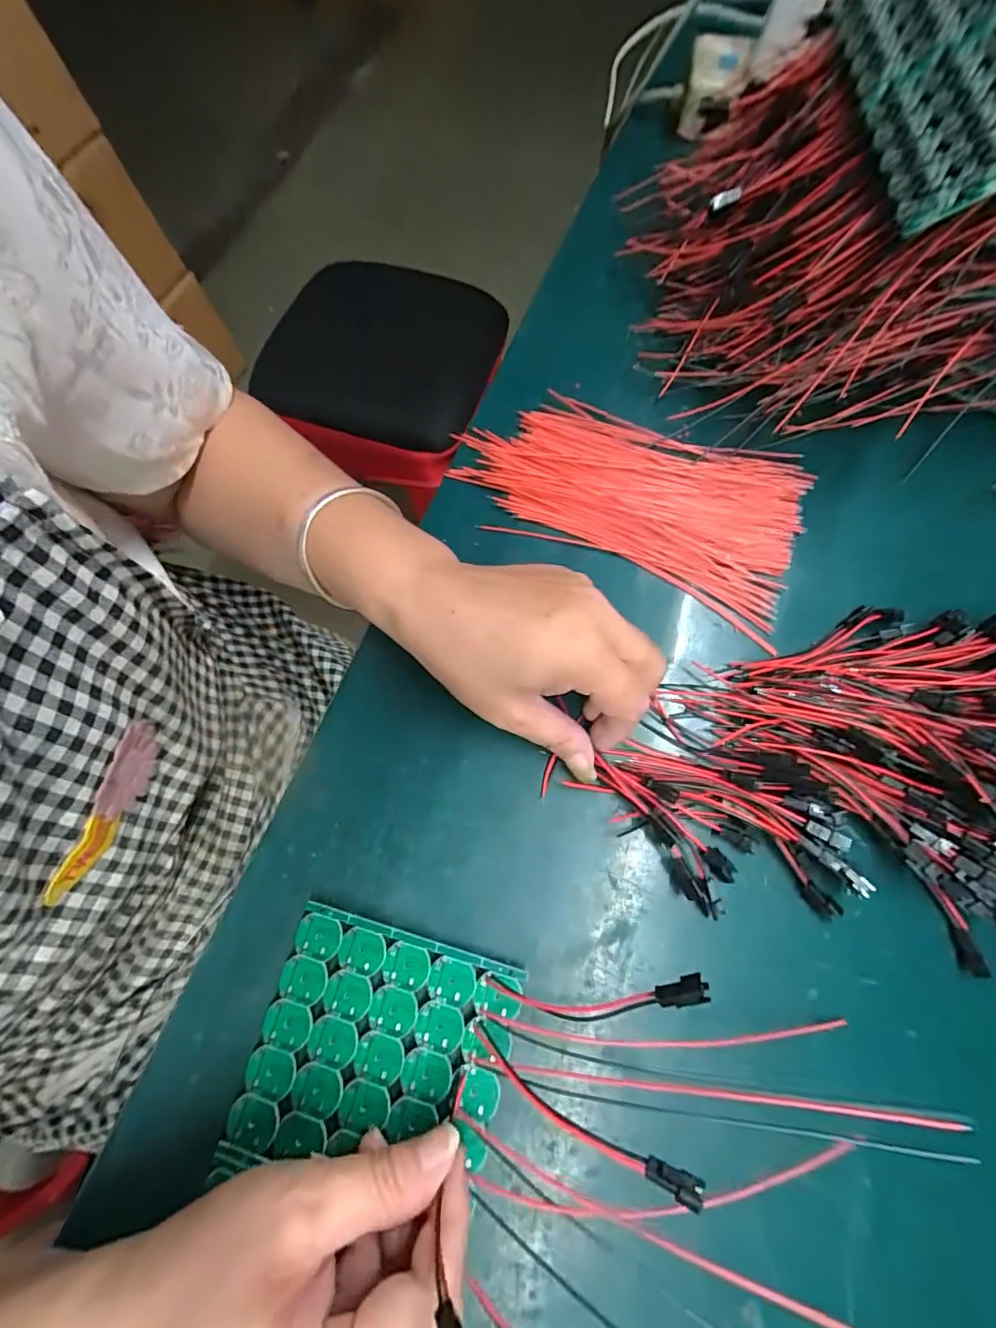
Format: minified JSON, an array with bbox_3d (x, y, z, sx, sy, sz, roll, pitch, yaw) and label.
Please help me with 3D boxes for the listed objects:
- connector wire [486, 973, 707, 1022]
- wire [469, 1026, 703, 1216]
[{"bbox_3d":[0.034,0.133,0.203,0.097,0.008,0.013,-24,68,31],"label":"connector wire"},{"bbox_3d":[0.027,0.170,0.195,0.097,0.019,0.012,5,67,41],"label":"wire"}]

